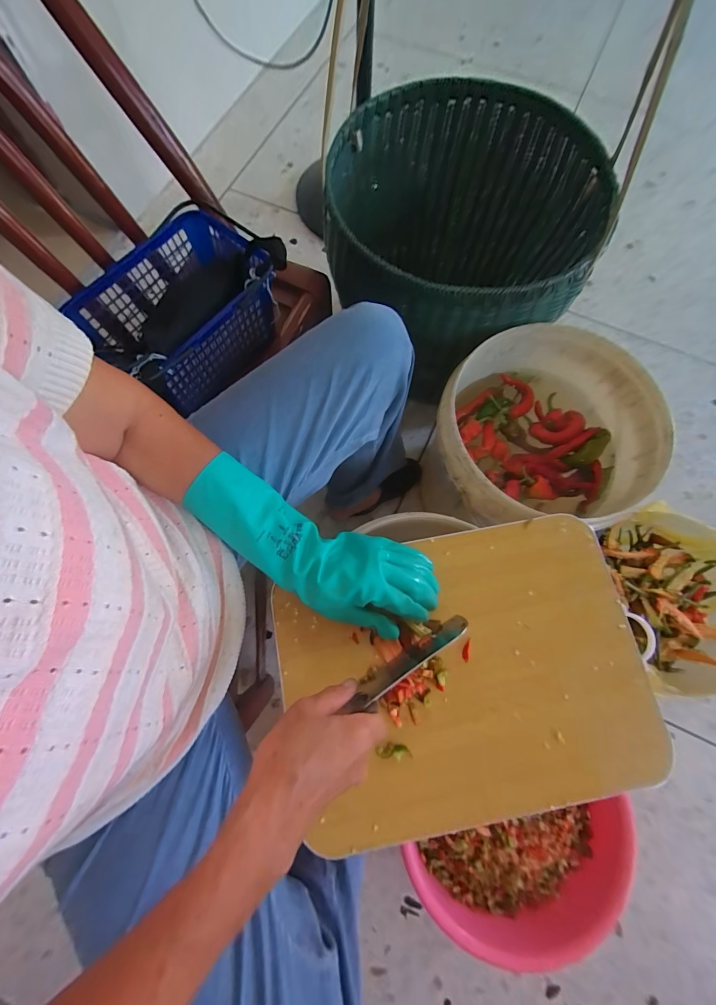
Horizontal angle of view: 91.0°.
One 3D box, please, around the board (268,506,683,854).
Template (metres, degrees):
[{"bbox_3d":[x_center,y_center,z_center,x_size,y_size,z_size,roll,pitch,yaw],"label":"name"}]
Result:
[{"bbox_3d":[0.121,0.187,0.390,0.395,0.023,0.285,-12,77,-5],"label":"board"}]

